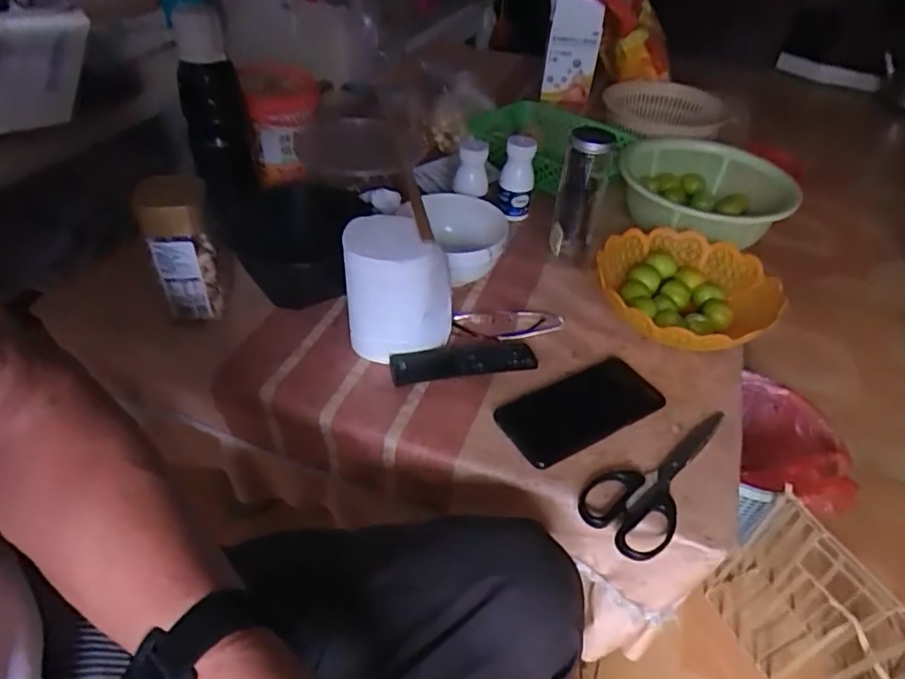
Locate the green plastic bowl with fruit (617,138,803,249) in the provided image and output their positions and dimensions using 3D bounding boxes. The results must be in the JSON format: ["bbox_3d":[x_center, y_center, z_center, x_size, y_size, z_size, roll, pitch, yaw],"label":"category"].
[{"bbox_3d":[0.353,-0.203,0.841,0.221,0.063,0.254,10,42,7],"label":"green plastic bowl with fruit"}]

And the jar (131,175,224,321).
[{"bbox_3d":[-0.272,-0.091,0.605,0.065,0.145,0.055,-7,43,-11],"label":"jar"}]

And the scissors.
[{"bbox_3d":[0.194,0.116,0.531,0.193,0.008,0.075,-30,52,-32],"label":"scissors"}]

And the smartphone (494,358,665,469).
[{"bbox_3d":[0.125,0.065,0.577,0.166,0.007,0.075,-21,47,-25],"label":"smartphone"}]

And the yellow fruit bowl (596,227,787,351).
[{"bbox_3d":[0.267,-0.050,0.681,0.194,0.056,0.191,2,42,-2],"label":"yellow fruit bowl"}]

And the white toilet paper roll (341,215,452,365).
[{"bbox_3d":[-0.057,-0.047,0.591,0.099,0.127,0.078,25,46,22],"label":"white toilet paper roll"}]

